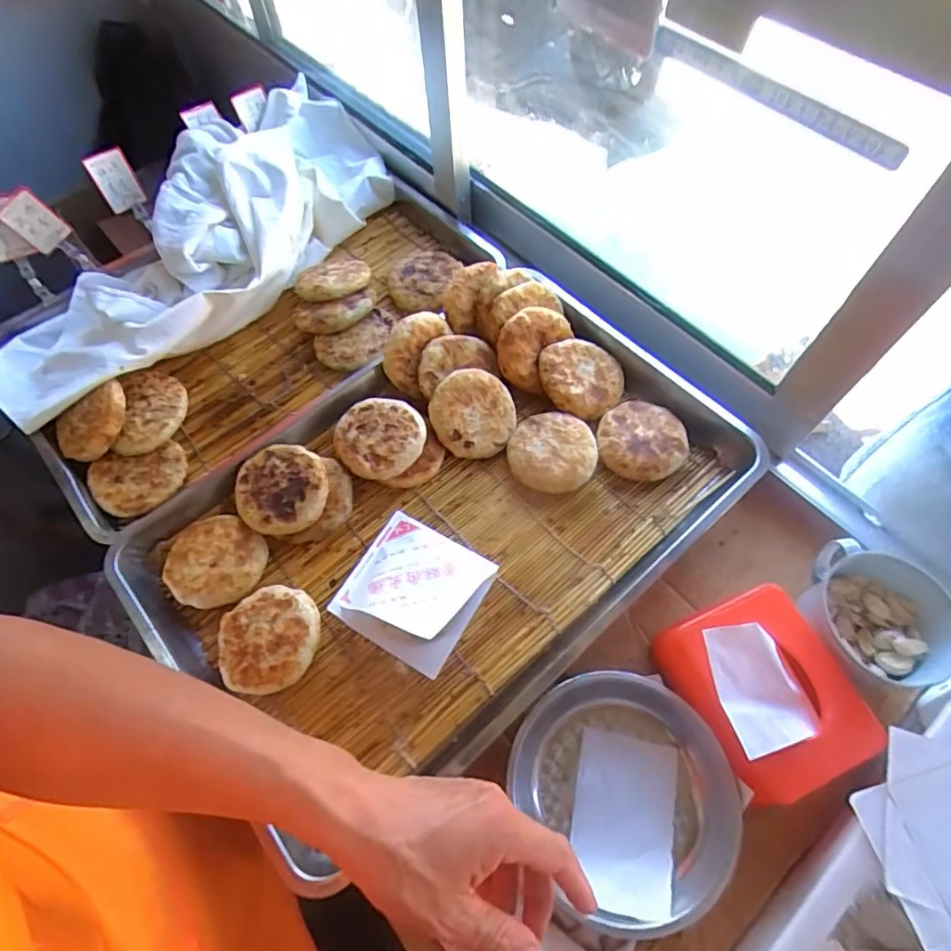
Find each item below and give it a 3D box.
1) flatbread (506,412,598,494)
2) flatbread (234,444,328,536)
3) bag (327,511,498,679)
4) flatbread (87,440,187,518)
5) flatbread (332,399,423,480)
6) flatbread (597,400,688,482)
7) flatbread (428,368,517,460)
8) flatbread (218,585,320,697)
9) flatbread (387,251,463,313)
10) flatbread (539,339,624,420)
[{"bbox_3d":[0.085,-0.022,0.623,0.093,0.038,0.091,-1,63,2],"label":"flatbread"},{"bbox_3d":[-0.202,0.014,0.590,0.092,0.012,0.092,-4,80,2],"label":"flatbread"},{"bbox_3d":[-0.061,0.108,0.553,0.125,0.048,0.124,28,68,16],"label":"bag"},{"bbox_3d":[-0.368,0.005,0.615,0.093,0.020,0.075,-19,64,-7],"label":"flatbread"},{"bbox_3d":[-0.104,-0.041,0.613,0.094,0.014,0.090,0,82,3],"label":"flatbread"},{"bbox_3d":[0.183,-0.037,0.626,0.093,0.032,0.092,-1,63,2],"label":"flatbread"},{"bbox_3d":[-0.001,-0.068,0.627,0.093,0.015,0.095,-12,97,-8],"label":"flatbread"},{"bbox_3d":[-0.195,0.157,0.541,0.091,0.029,0.096,-12,63,-3],"label":"flatbread"},{"bbox_3d":[-0.068,-0.261,0.738,0.094,0.016,0.119,18,65,12],"label":"flatbread"},{"bbox_3d":[0.124,-0.111,0.644,0.091,0.016,0.093,2,80,-14],"label":"flatbread"}]

